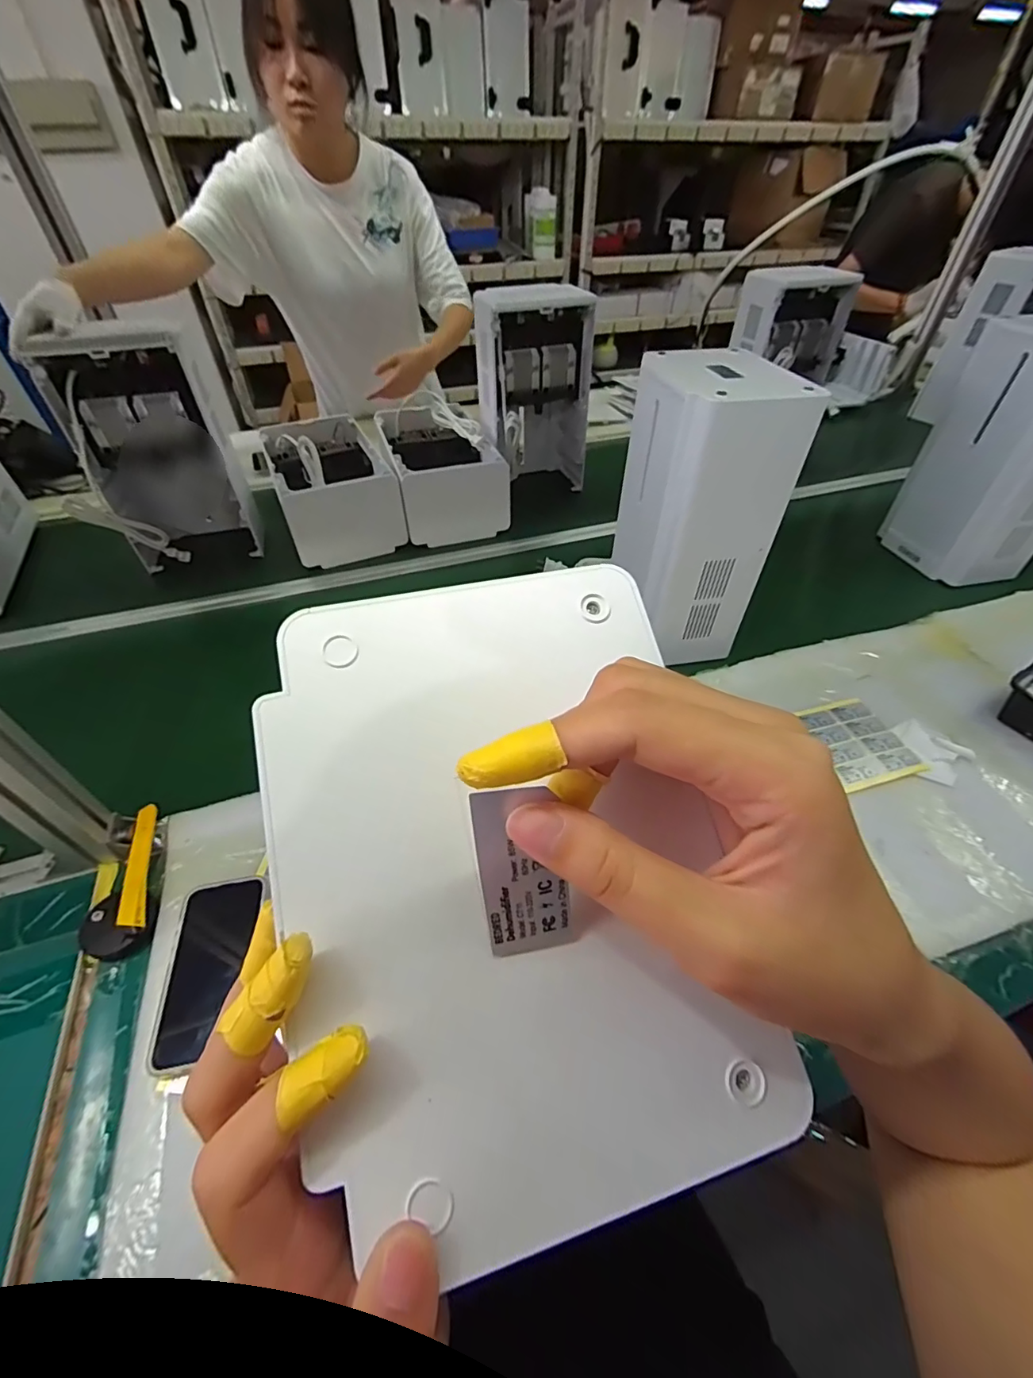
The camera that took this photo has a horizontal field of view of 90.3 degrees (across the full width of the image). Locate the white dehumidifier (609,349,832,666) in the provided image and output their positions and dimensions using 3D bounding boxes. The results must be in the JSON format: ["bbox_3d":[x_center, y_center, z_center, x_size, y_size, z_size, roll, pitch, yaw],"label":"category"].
[{"bbox_3d":[0.226,-0.223,0.670,0.146,0.330,0.176,-8,46,-7],"label":"white dehumidifier"}]

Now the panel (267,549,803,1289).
[{"bbox_3d":[-0.002,0.054,0.164,0.138,0.008,0.190,-11,75,-11],"label":"panel"}]

